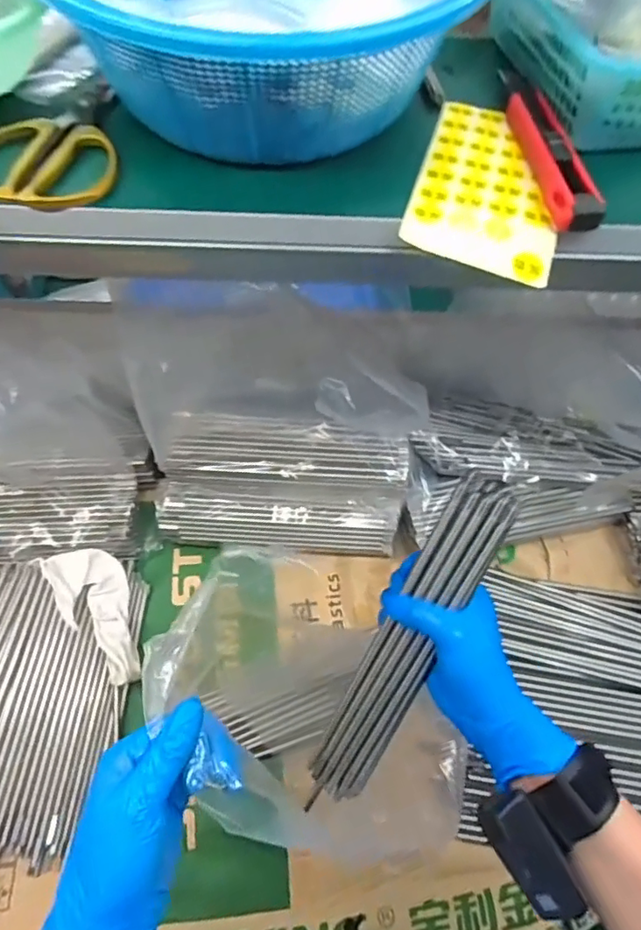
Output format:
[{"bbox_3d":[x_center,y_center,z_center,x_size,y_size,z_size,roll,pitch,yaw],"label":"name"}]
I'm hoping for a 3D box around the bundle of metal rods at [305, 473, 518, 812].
[{"bbox_3d":[0.062,0.139,0.402,0.043,0.291,0.020,28,20,13],"label":"bundle of metal rods"}]

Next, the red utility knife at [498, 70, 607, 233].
[{"bbox_3d":[0.151,-0.215,0.364,0.026,0.017,0.159,-2,60,-3],"label":"red utility knife"}]

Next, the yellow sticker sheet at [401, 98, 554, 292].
[{"bbox_3d":[0.113,-0.190,0.360,0.092,0.007,0.164,16,62,4],"label":"yellow sticker sheet"}]

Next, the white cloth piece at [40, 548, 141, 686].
[{"bbox_3d":[-0.247,0.161,0.601,0.072,0.046,0.144,-24,63,-15],"label":"white cloth piece"}]

